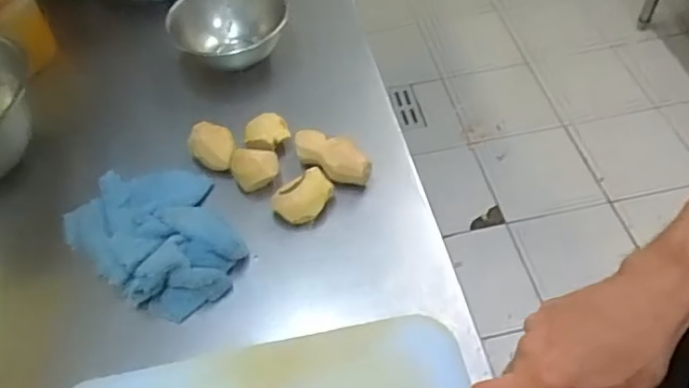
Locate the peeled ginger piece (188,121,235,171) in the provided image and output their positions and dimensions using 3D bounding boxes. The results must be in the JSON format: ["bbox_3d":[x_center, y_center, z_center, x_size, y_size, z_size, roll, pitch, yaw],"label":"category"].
[{"bbox_3d":[-0.147,-0.054,0.636,0.056,0.029,0.038,26,60,21],"label":"peeled ginger piece"}]

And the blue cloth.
[{"bbox_3d":[-0.193,0.034,0.575,0.136,0.052,0.191,-35,59,-20],"label":"blue cloth"}]

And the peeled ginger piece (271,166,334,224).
[{"bbox_3d":[-0.041,0.008,0.593,0.064,0.038,0.046,-26,56,-15],"label":"peeled ginger piece"}]

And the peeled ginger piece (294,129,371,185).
[{"bbox_3d":[-0.015,-0.037,0.621,0.095,0.048,0.035,30,61,23],"label":"peeled ginger piece"}]

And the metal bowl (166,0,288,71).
[{"bbox_3d":[-0.144,-0.211,0.733,0.133,0.092,0.146,-2,54,3],"label":"metal bowl"}]

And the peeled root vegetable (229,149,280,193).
[{"bbox_3d":[-0.098,-0.031,0.621,0.049,0.038,0.048,-2,54,3],"label":"peeled root vegetable"}]

